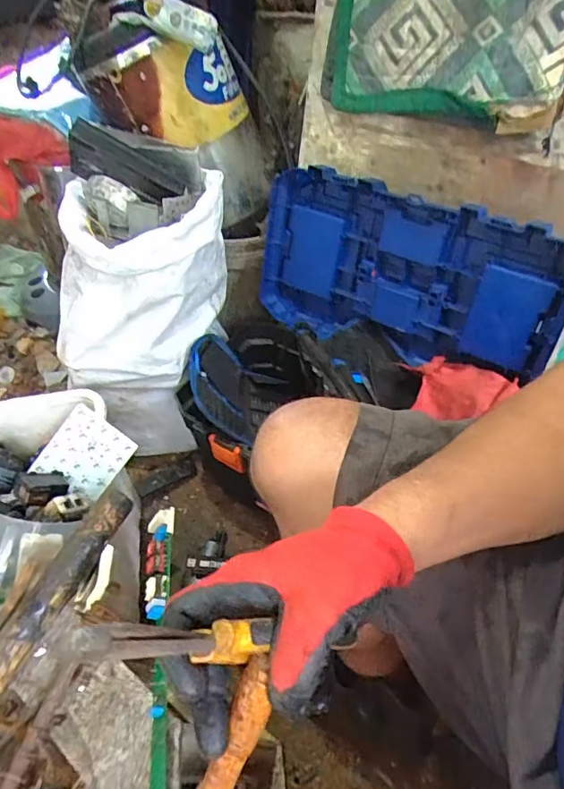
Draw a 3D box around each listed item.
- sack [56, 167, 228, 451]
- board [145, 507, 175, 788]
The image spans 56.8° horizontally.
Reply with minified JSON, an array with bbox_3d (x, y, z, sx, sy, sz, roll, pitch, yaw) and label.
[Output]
[{"bbox_3d":[-0.221,-0.138,0.908,0.278,0.415,0.272,-6,50,-2],"label":"sack"},{"bbox_3d":[-0.101,0.228,0.426,0.025,0.020,0.288,-7,51,-3],"label":"board"}]

